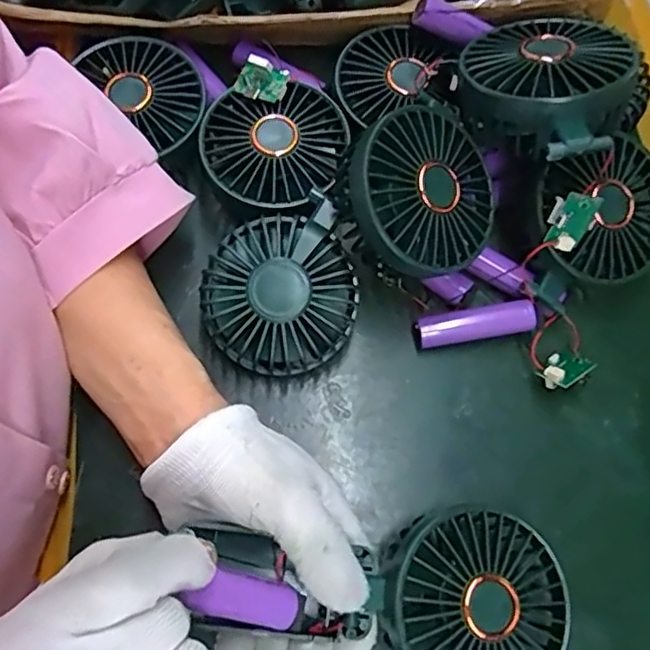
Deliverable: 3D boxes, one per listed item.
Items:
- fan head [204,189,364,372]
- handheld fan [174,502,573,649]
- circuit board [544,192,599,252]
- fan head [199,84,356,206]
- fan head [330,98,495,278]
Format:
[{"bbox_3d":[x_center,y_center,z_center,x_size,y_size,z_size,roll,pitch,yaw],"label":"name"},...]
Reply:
[{"bbox_3d":[-0.026,-0.018,0.345,0.082,0.052,0.089,-11,72,-6],"label":"fan head"},{"bbox_3d":[0.030,0.123,0.281,0.166,0.029,0.080,8,70,-8],"label":"handheld fan"},{"bbox_3d":[0.129,-0.055,0.327,0.021,0.030,0.011,22,27,-9],"label":"circuit board"},{"bbox_3d":[-0.028,-0.104,0.363,0.084,0.021,0.077,1,71,-4],"label":"fan head"},{"bbox_3d":[0.049,-0.070,0.329,0.089,0.034,0.086,37,70,-22],"label":"fan head"}]

